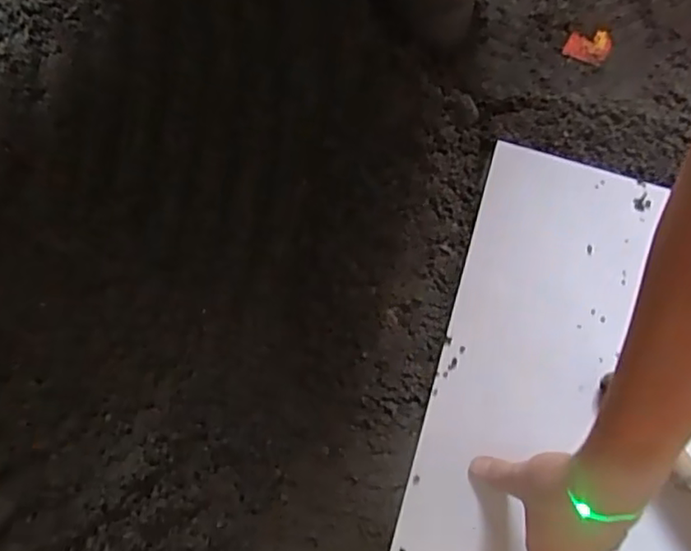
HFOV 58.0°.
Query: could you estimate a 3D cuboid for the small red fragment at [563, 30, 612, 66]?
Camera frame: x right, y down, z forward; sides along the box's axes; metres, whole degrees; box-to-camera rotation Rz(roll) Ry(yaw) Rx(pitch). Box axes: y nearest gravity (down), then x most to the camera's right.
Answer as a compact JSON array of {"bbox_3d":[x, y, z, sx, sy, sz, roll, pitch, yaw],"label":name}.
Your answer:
[{"bbox_3d":[0.251,-0.239,0.644,0.042,0.005,0.046,25,75,6],"label":"small red fragment"}]

